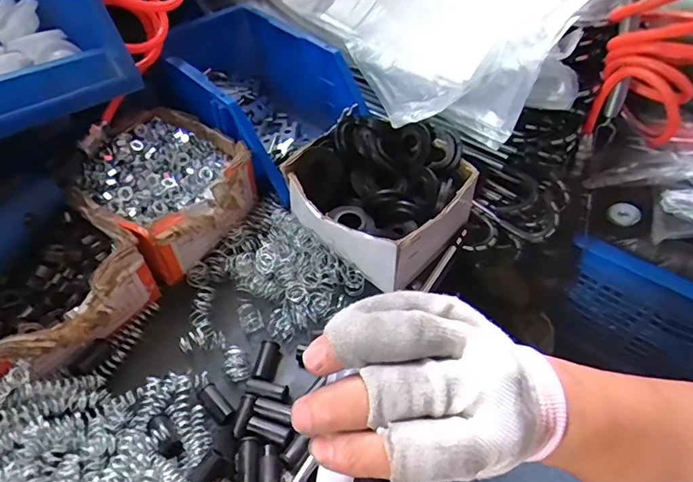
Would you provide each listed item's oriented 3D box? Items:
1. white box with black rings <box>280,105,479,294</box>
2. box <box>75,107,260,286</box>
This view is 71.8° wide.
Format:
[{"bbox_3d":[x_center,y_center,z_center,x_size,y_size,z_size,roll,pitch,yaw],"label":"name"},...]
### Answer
[{"bbox_3d":[0.031,-0.046,0.463,0.153,0.081,0.149,32,55,25],"label":"white box with black rings"},{"bbox_3d":[-0.183,-0.056,0.485,0.172,0.063,0.140,35,57,27],"label":"box"}]

